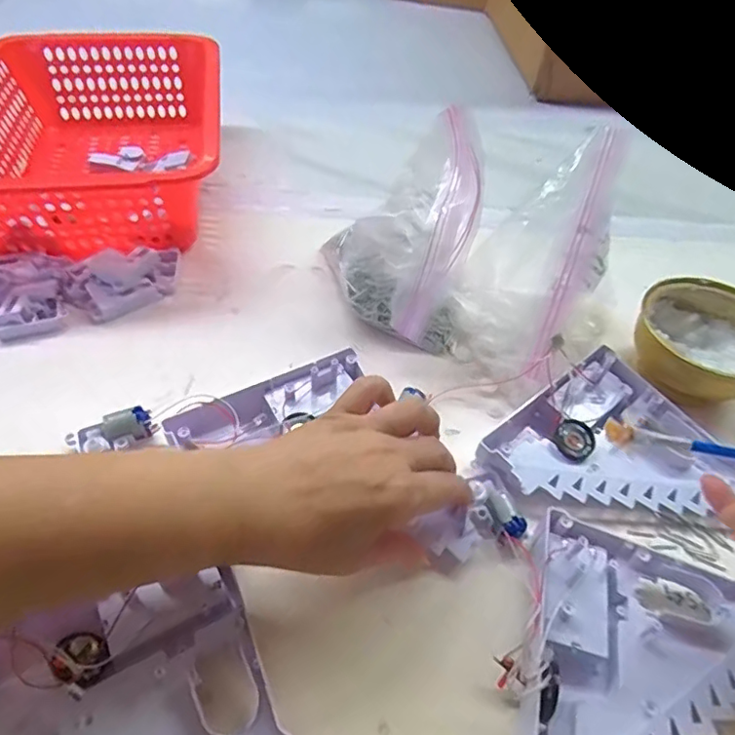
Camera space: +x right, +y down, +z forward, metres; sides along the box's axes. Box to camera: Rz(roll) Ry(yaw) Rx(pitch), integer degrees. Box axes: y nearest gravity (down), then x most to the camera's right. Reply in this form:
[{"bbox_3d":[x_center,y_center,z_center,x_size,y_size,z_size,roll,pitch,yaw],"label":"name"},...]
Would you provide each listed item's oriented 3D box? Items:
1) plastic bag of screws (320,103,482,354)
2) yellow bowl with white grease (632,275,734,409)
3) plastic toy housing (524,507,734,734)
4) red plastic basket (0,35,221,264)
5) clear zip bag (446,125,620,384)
[{"bbox_3d":[0.033,-0.090,0.418,0.094,0.142,0.092,-14,52,-16],"label":"plastic bag of screws"},{"bbox_3d":[0.247,-0.017,0.425,0.098,0.054,0.086,13,49,7],"label":"yellow bowl with white grease"},{"bbox_3d":[0.139,0.153,0.285,0.118,0.029,0.131,16,50,10],"label":"plastic toy housing"},{"bbox_3d":[-0.251,-0.218,0.544,0.219,0.091,0.298,-7,56,-7],"label":"red plastic basket"},{"bbox_3d":[0.126,-0.081,0.415,0.090,0.177,0.041,33,15,31],"label":"clear zip bag"}]

